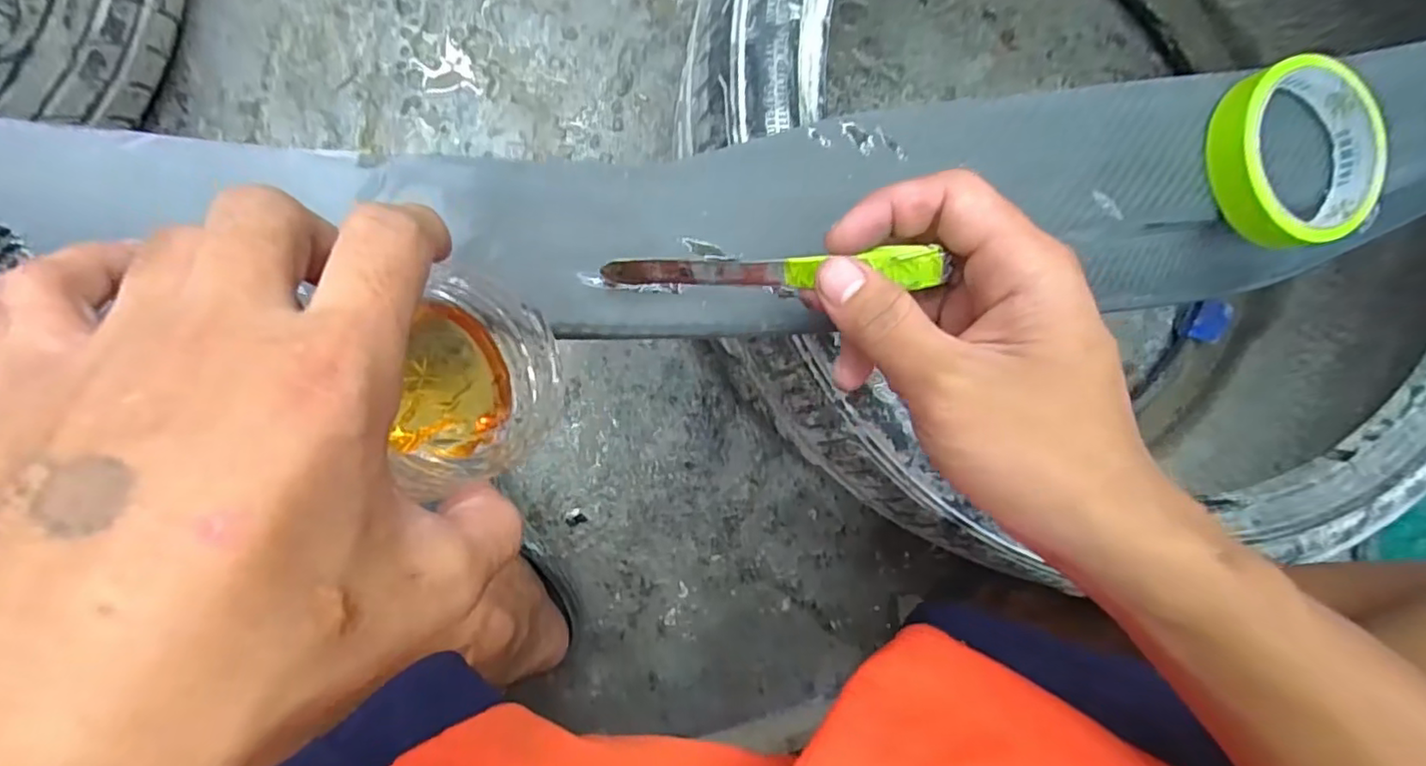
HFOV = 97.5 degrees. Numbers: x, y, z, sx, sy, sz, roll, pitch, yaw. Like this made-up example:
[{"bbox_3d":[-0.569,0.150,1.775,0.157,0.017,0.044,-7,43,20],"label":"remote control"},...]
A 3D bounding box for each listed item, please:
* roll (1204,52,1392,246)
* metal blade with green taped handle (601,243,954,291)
[{"bbox_3d":[0.287,-0.112,0.307,0.089,0.028,0.085,0,91,-9],"label":"roll"},{"bbox_3d":[0.018,-0.041,0.235,0.128,0.005,0.015,1,119,20],"label":"metal blade with green taped handle"}]

